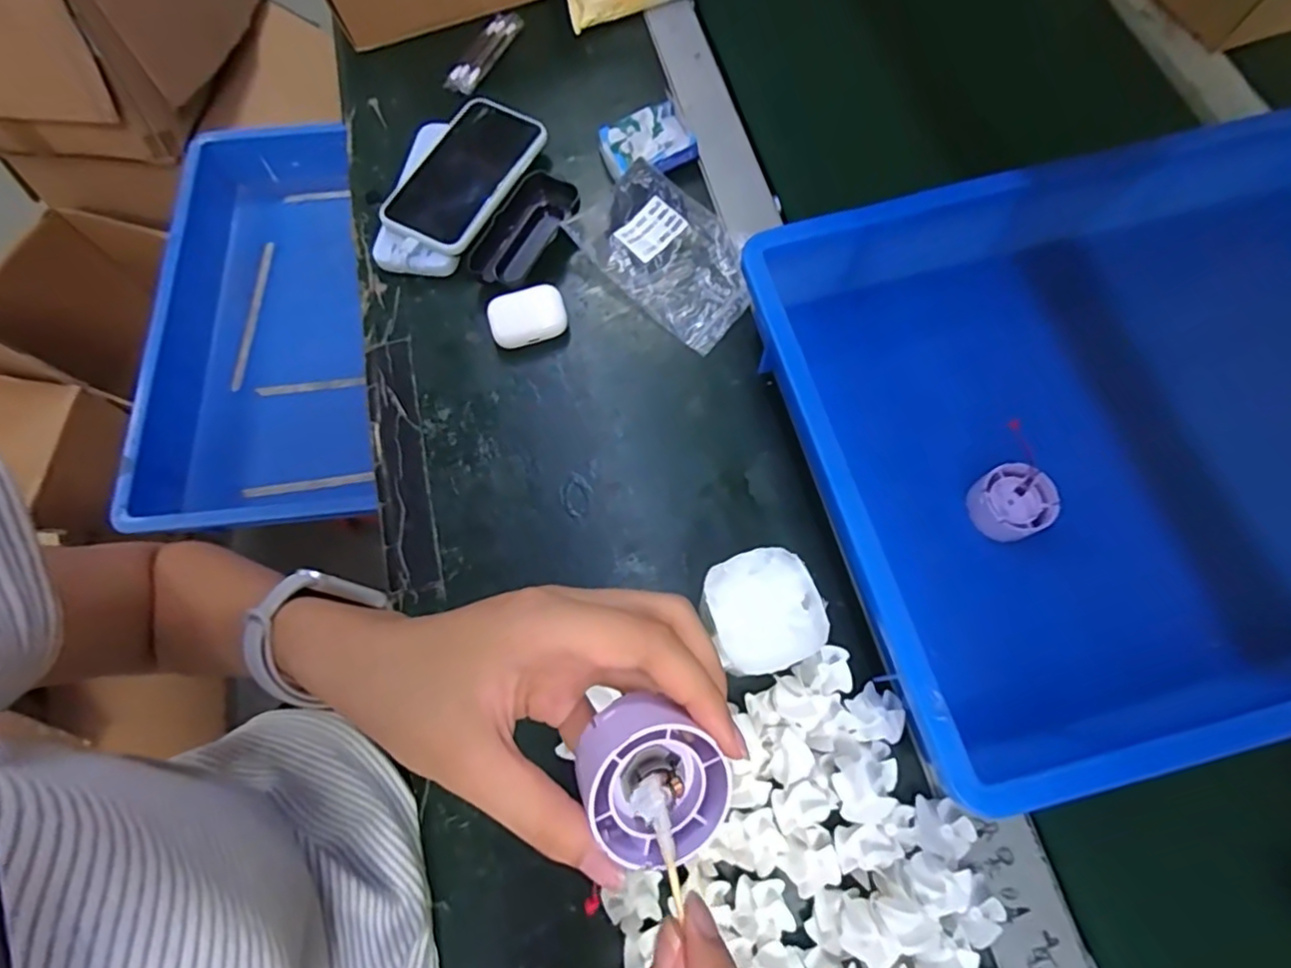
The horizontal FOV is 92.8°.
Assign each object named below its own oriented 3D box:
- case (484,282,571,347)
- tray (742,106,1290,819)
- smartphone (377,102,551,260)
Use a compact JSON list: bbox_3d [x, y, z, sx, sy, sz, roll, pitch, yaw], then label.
[{"bbox_3d":[-0.093,-0.131,0.484,0.059,0.022,0.039,-13,70,-4],"label":"case"},{"bbox_3d":[0.376,-0.053,0.413,0.539,0.099,0.363,-14,70,-4],"label":"tray"},{"bbox_3d":[-0.153,-0.261,0.517,0.083,0.014,0.149,23,74,9],"label":"smartphone"}]

